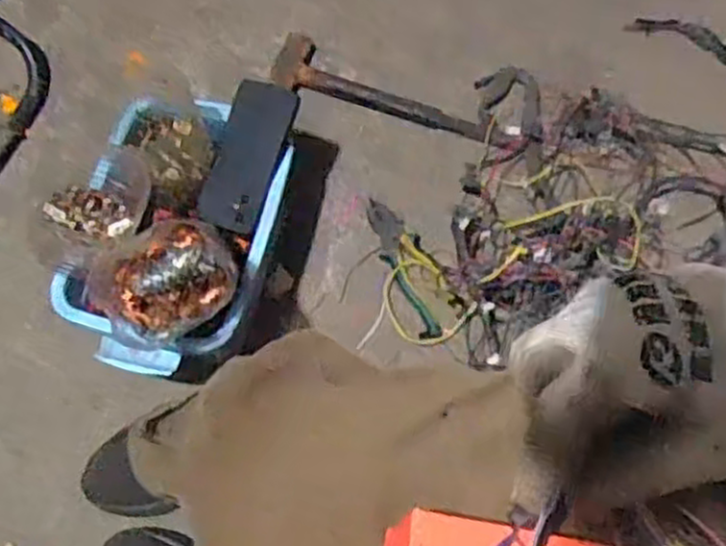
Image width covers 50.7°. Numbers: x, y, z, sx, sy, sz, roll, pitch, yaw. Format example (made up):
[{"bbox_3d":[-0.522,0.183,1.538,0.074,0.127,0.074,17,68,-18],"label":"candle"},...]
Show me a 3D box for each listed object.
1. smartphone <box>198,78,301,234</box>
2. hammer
[{"bbox_3d":[-0.124,-0.126,0.817,0.067,0.010,0.158,19,87,8],"label":"smartphone"},{"bbox_3d":[0.041,-0.236,1.009,0.327,0.037,0.086,17,72,7],"label":"hammer"}]

